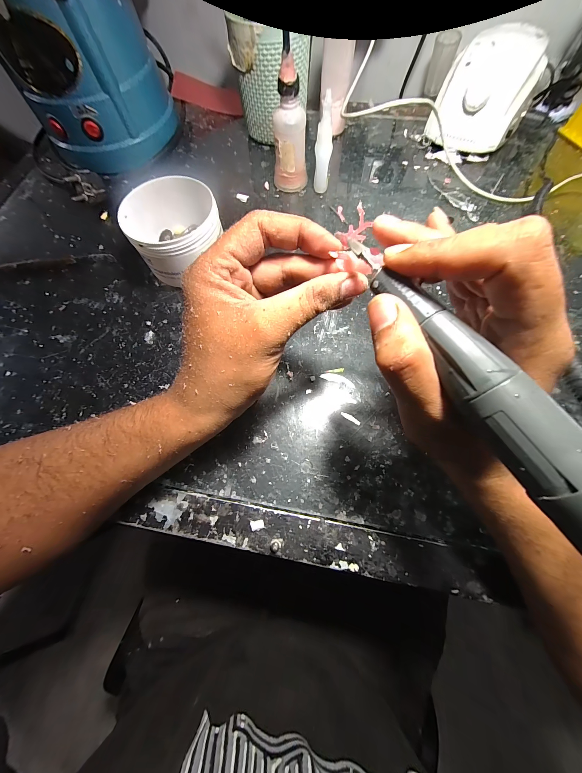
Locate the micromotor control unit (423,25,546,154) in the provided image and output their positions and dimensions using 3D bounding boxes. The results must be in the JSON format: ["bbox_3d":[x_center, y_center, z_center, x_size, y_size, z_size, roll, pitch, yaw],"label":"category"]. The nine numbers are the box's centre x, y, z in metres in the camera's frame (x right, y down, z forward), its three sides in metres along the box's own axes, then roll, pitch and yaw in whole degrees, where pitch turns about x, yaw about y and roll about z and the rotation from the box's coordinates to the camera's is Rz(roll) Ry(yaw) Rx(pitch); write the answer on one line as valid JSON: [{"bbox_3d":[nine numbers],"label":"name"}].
[{"bbox_3d":[0.253,-0.375,0.334,0.106,0.080,0.125,30,74,11],"label":"micromotor control unit"}]

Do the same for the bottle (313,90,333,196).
[{"bbox_3d":[0.038,-0.276,0.301,0.018,0.087,0.018,-1,70,1],"label":"bottle"}]

